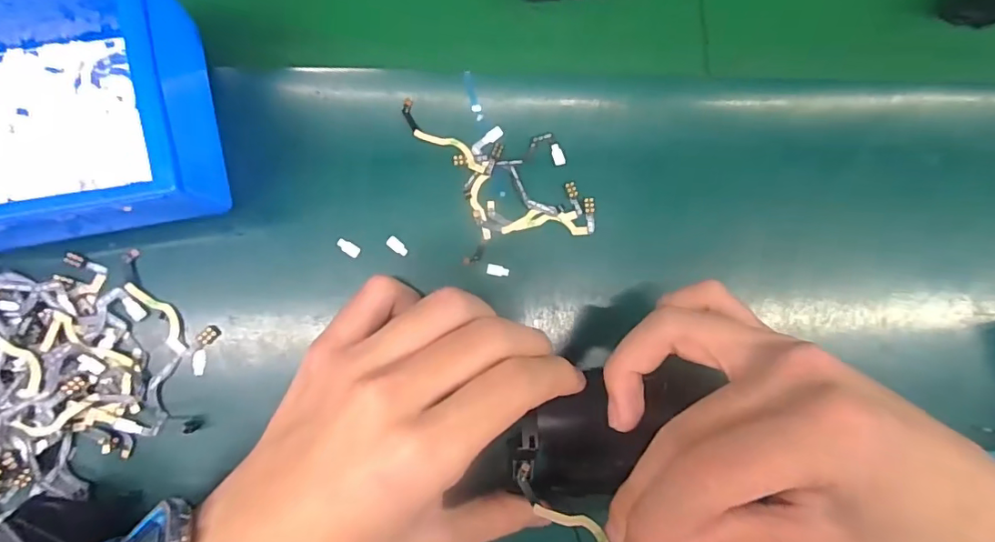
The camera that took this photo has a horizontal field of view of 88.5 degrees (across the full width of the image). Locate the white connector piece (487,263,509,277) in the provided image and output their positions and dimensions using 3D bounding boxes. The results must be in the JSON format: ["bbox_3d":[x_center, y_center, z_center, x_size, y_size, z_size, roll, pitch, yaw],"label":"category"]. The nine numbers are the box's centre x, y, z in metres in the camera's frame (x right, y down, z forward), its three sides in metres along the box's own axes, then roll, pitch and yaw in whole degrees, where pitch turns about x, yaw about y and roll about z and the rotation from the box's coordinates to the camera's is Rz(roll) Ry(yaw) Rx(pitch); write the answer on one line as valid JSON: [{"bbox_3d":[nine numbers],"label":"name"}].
[{"bbox_3d":[0.000,0.000,0.246,0.011,0.004,0.005,11,84,-6],"label":"white connector piece"}]

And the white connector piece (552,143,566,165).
[{"bbox_3d":[0.030,-0.058,0.252,0.006,0.004,0.011,-19,88,-8],"label":"white connector piece"}]

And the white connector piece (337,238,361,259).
[{"bbox_3d":[-0.070,-0.011,0.239,0.011,0.004,0.006,32,82,-3],"label":"white connector piece"}]

